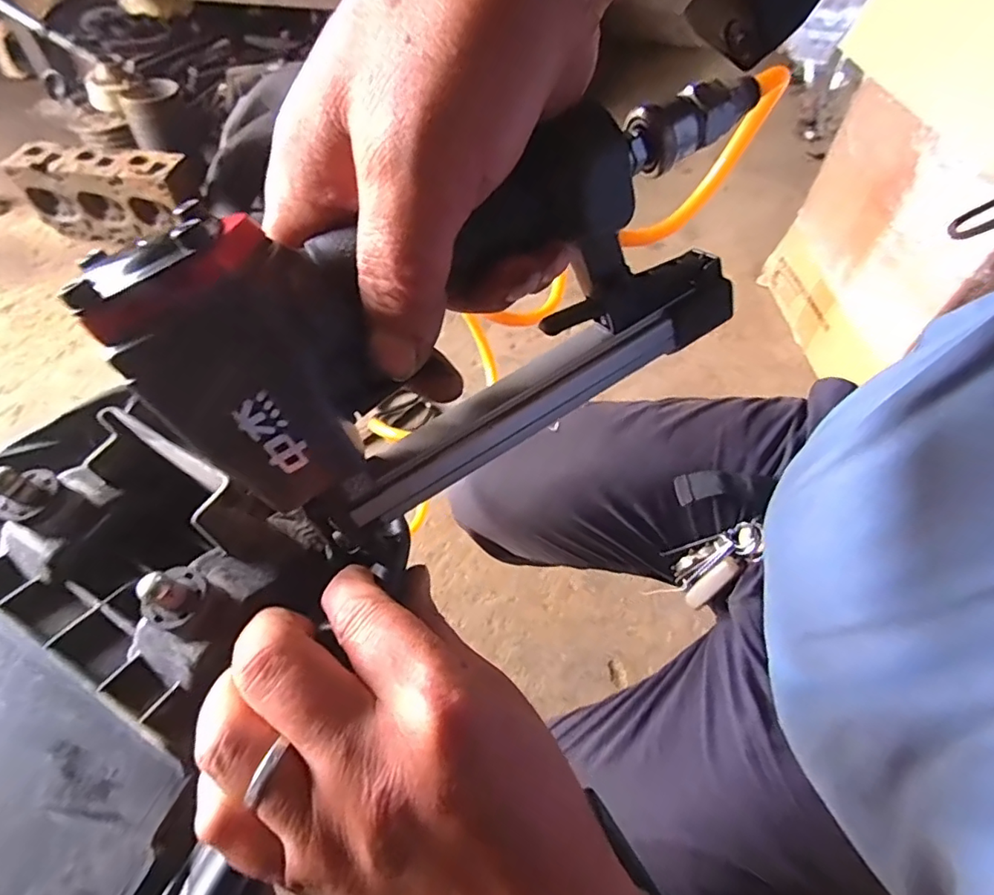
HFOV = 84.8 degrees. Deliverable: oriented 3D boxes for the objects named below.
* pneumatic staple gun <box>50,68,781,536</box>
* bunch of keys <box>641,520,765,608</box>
[{"bbox_3d":[-0.009,-0.053,0.204,0.206,0.119,0.048,-32,44,-13],"label":"pneumatic staple gun"},{"bbox_3d":[0.187,0.108,0.493,0.025,0.117,0.050,14,39,-46],"label":"bunch of keys"}]

